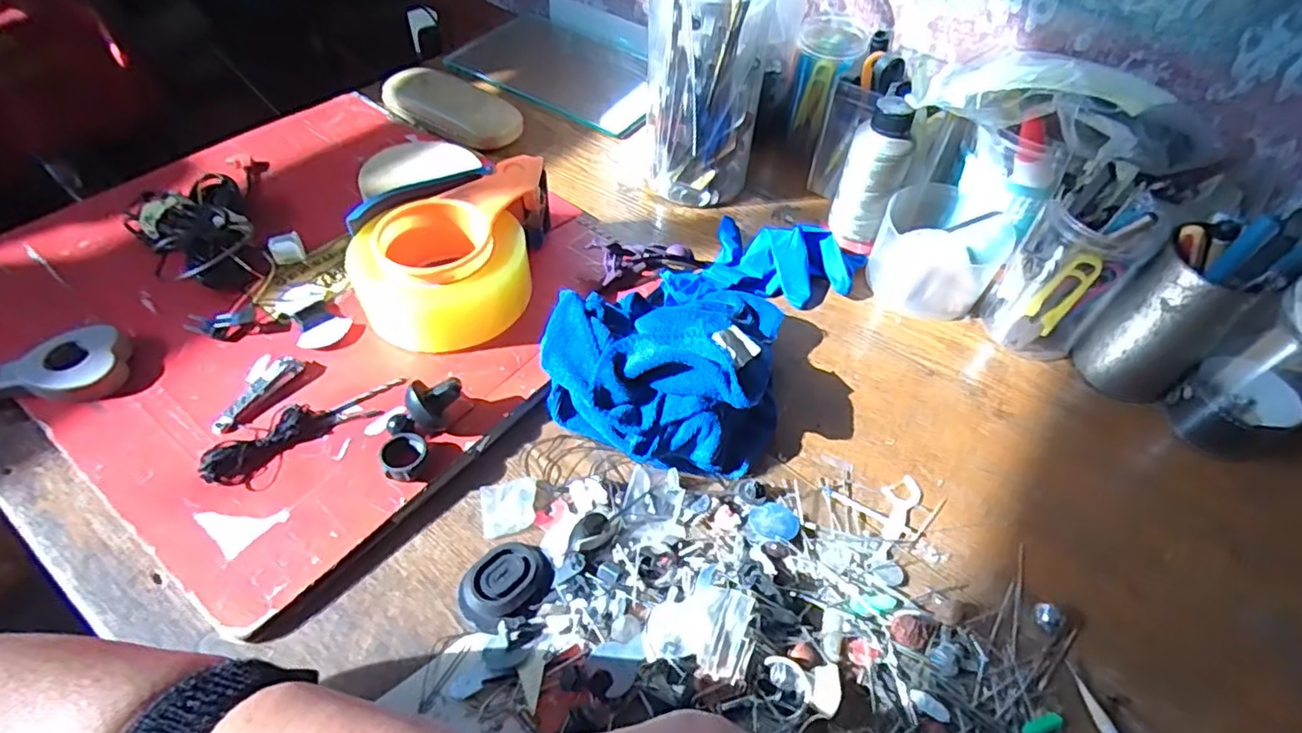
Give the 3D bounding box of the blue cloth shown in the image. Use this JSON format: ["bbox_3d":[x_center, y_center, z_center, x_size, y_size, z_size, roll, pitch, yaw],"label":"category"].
[{"bbox_3d":[0.052,-0.049,0.462,0.153,0.070,0.283,28,54,19],"label":"blue cloth"}]

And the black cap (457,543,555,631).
[{"bbox_3d":[-0.077,0.118,0.344,0.050,0.019,0.040,-34,59,-28],"label":"black cap"}]

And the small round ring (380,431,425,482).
[{"bbox_3d":[-0.146,0.052,0.376,0.025,0.015,0.027,2,49,-2],"label":"small round ring"}]

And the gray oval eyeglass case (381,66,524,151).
[{"bbox_3d":[-0.201,-0.258,0.633,0.143,0.037,0.060,26,53,17],"label":"gray oval eyeglass case"}]

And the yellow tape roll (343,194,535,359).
[{"bbox_3d":[-0.146,-0.067,0.454,0.103,0.061,0.113,34,56,23],"label":"yellow tape roll"}]

